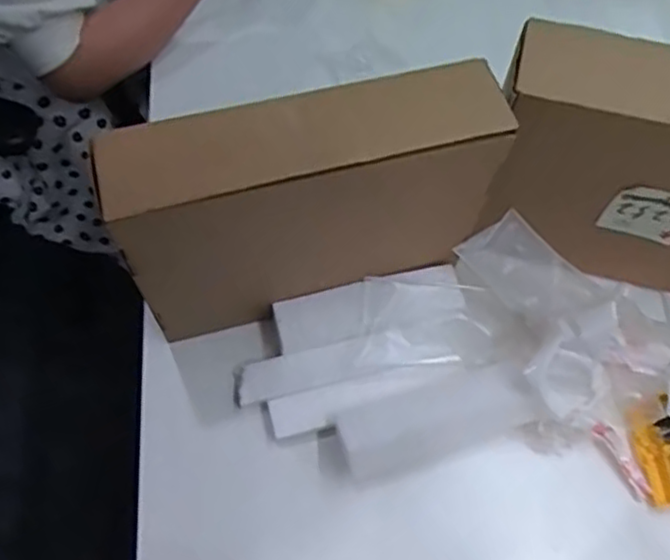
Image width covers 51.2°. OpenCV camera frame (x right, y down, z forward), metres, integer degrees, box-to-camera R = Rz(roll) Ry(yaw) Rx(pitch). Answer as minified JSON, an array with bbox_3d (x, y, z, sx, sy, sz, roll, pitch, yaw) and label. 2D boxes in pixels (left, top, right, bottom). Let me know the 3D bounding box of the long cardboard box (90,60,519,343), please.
[{"bbox_3d":[-0.026,-0.064,0.662,0.327,0.267,0.084,-14,68,-8],"label":"long cardboard box"}]

